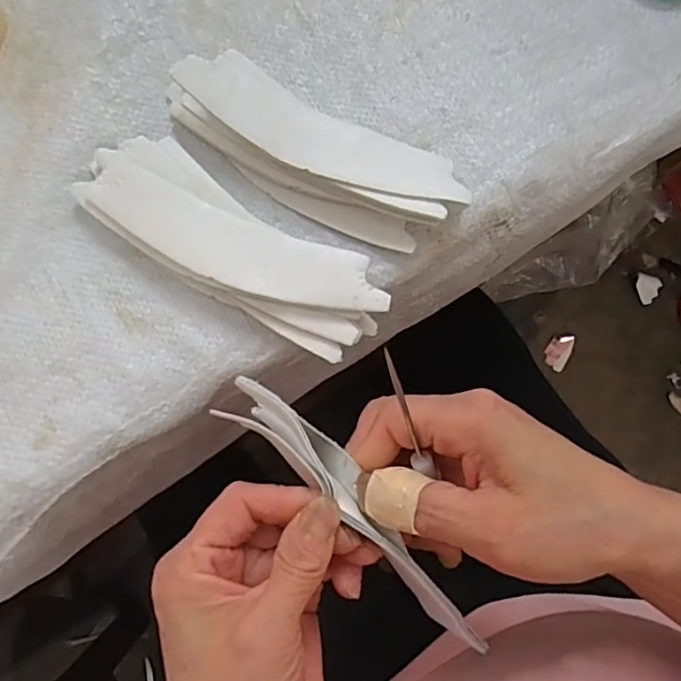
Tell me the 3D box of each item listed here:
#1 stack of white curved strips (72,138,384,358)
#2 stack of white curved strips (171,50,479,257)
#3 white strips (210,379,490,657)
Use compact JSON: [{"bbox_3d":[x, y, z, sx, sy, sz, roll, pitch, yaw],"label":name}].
[{"bbox_3d":[-0.056,-0.048,0.278,0.162,0.019,0.053,33,82,7],"label":"stack of white curved strips"},{"bbox_3d":[-0.015,-0.098,0.283,0.154,0.028,0.056,30,82,7],"label":"stack of white curved strips"},{"bbox_3d":[0.011,0.075,0.222,0.024,0.019,0.153,-41,97,-6],"label":"white strips"}]

